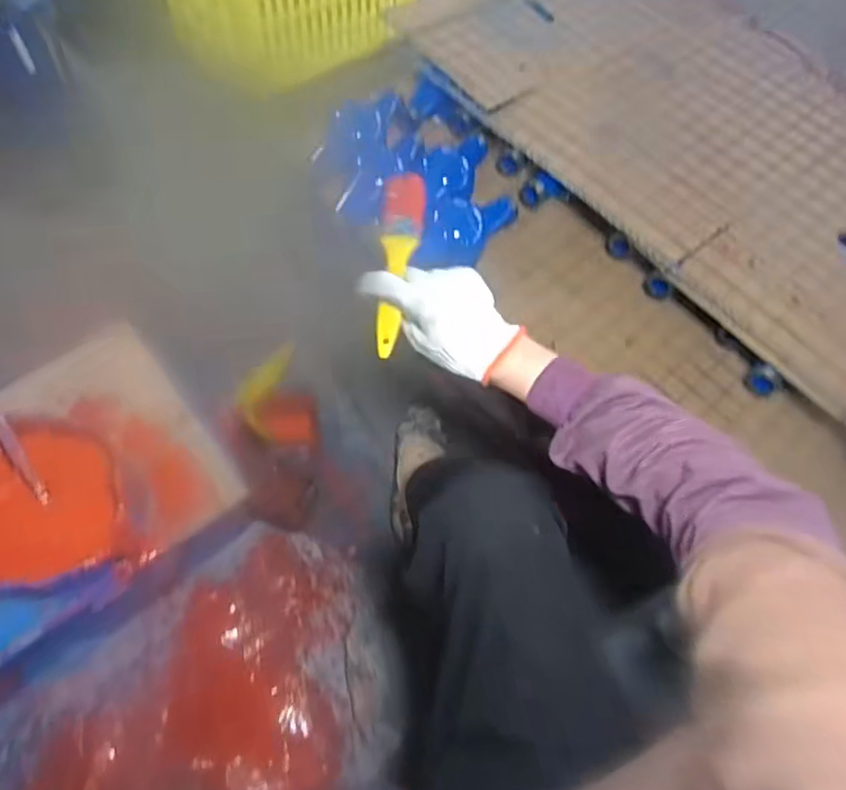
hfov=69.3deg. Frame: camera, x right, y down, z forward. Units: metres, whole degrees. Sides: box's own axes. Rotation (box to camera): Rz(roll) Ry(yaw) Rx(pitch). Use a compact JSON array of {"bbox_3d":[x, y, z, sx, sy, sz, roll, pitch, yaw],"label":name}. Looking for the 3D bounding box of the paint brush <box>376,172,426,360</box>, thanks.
[{"bbox_3d":[-0.024,-0.117,0.540,0.038,0.017,0.172,6,76,2],"label":"paint brush"}]

